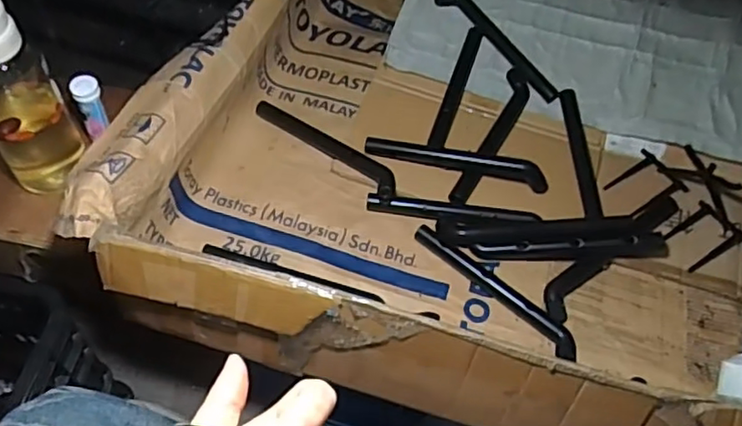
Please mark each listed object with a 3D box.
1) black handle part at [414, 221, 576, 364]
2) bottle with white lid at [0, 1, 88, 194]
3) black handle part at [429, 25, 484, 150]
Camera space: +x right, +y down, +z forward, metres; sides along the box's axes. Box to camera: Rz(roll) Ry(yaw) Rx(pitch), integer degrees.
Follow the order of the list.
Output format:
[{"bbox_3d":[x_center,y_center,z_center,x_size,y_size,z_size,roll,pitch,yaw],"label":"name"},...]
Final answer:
[{"bbox_3d":[0.154,0.093,0.777,0.242,0.019,0.027,39,62,19],"label":"black handle part"},{"bbox_3d":[-0.405,-0.142,0.699,0.090,0.276,0.080,-33,65,-24],"label":"bottle with white lid"},{"bbox_3d":[0.126,-0.186,0.926,0.023,0.022,0.216,18,69,7],"label":"black handle part"}]

